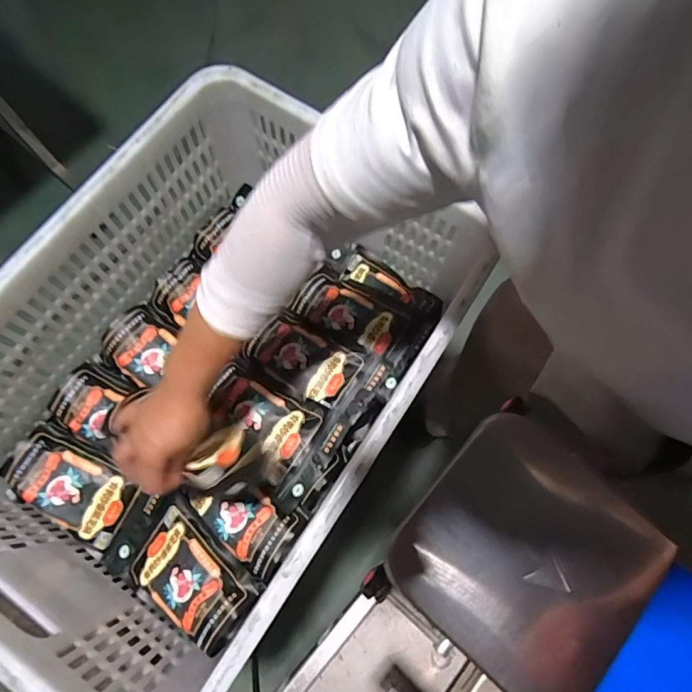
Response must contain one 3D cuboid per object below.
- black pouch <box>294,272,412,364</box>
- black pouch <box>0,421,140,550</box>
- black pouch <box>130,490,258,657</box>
[{"bbox_3d":[0.004,-0.042,0.654,0.153,0.018,0.081,34,76,9],"label":"black pouch"},{"bbox_3d":[-0.368,0.179,0.608,0.167,0.047,0.106,28,75,7],"label":"black pouch"},{"bbox_3d":[-0.193,0.285,0.572,0.159,0.061,0.116,36,76,9],"label":"black pouch"}]

